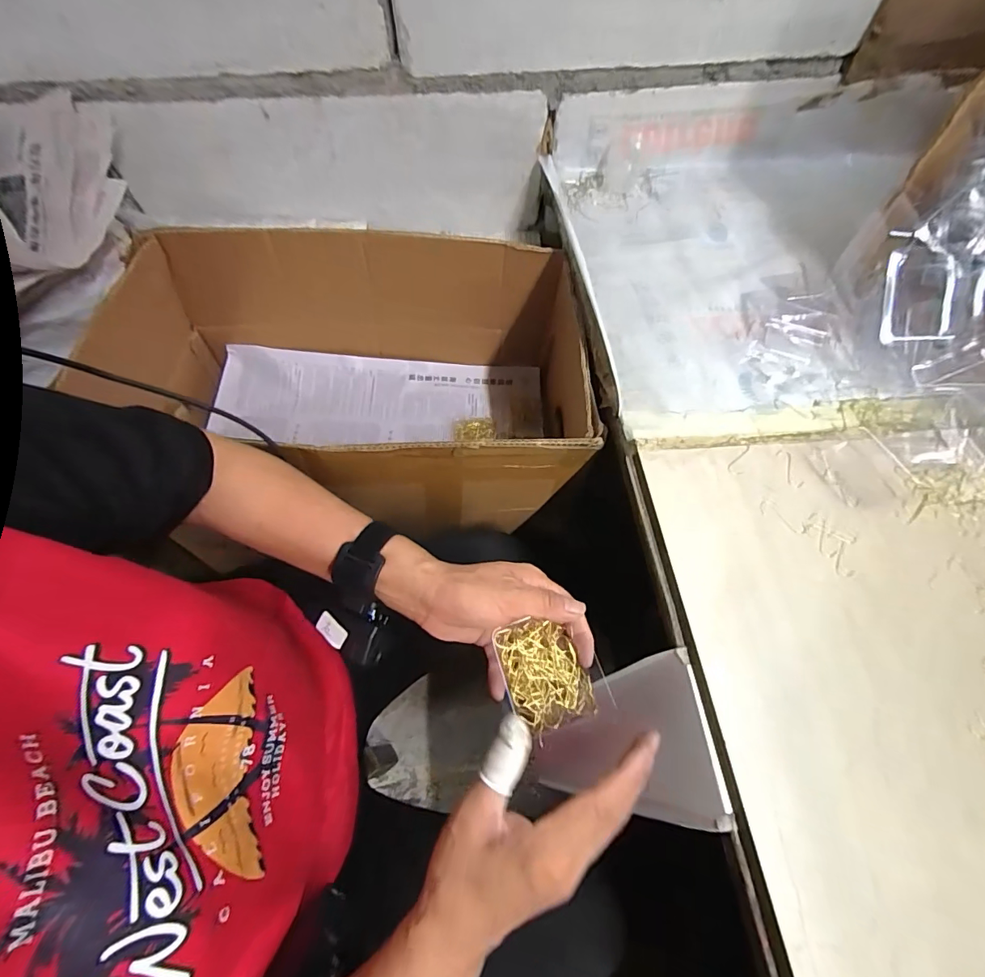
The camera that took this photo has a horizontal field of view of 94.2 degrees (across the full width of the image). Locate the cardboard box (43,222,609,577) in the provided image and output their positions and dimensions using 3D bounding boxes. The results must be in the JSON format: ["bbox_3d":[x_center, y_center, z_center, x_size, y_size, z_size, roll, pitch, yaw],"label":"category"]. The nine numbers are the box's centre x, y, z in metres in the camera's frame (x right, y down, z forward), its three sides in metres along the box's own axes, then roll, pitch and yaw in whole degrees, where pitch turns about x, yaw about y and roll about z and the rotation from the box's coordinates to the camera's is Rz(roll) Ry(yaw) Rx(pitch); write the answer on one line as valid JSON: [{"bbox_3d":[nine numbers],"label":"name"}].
[{"bbox_3d":[-0.188,-0.130,0.661,0.590,0.269,0.361,0,62,0],"label":"cardboard box"}]

